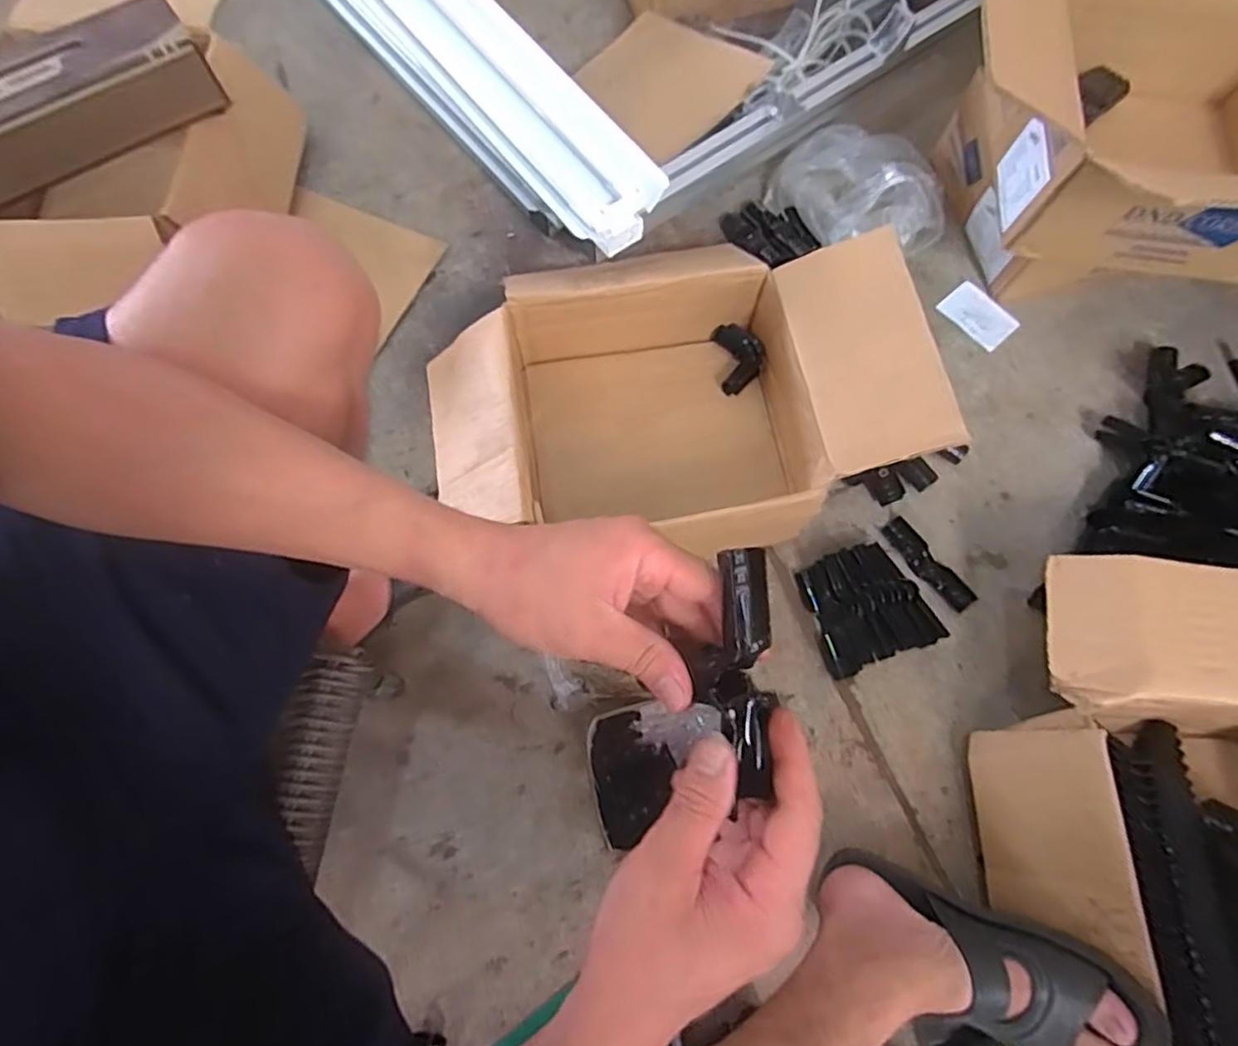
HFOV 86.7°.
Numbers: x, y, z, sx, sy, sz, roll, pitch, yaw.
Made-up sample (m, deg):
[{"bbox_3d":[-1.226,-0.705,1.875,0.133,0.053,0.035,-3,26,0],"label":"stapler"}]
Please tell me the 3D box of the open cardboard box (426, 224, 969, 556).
[{"bbox_3d":[0.050,-0.162,0.767,0.528,0.192,0.383,-11,71,-5],"label":"open cardboard box"}]

